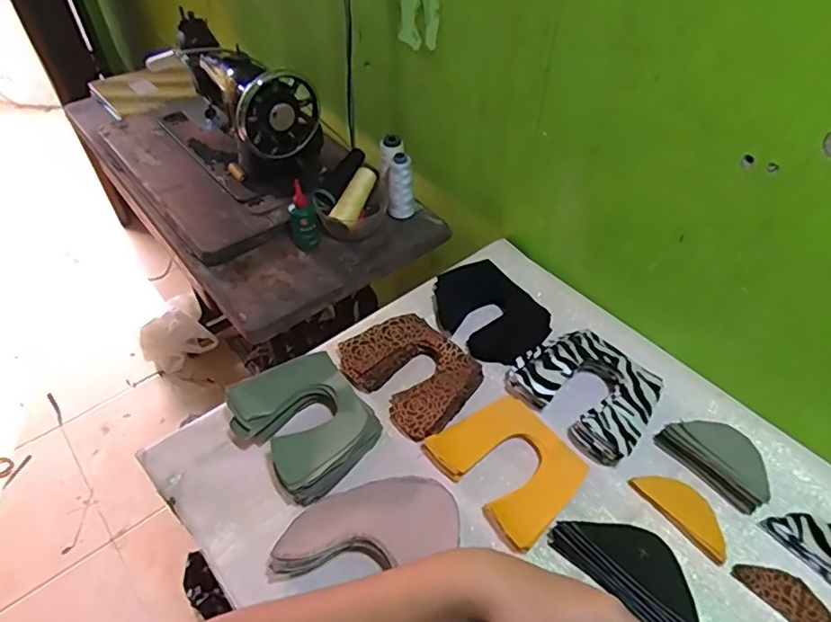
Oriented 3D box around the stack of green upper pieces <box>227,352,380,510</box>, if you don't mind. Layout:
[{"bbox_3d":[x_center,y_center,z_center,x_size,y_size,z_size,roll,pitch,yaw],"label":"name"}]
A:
[{"bbox_3d":[-0.128,0.131,0.658,0.166,0.054,0.136,36,57,28],"label":"stack of green upper pieces"}]

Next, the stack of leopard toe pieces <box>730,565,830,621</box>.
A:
[{"bbox_3d":[0.371,0.283,0.548,0.046,0.005,0.106,-34,56,-28],"label":"stack of leopard toe pieces"}]

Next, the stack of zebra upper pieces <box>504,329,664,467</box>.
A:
[{"bbox_3d":[0.210,0.090,0.686,0.169,0.046,0.139,34,56,27],"label":"stack of zebra upper pieces"}]

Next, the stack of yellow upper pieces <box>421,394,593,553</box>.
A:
[{"bbox_3d":[0.105,0.171,0.632,0.124,0.023,0.153,-31,55,-26],"label":"stack of yellow upper pieces"}]

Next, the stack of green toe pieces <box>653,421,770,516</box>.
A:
[{"bbox_3d":[0.340,0.161,0.628,0.055,0.036,0.117,-34,56,-27],"label":"stack of green toe pieces"}]

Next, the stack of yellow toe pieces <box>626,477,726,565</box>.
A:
[{"bbox_3d":[0.290,0.212,0.601,0.047,0.004,0.107,-30,54,-25],"label":"stack of yellow toe pieces"}]

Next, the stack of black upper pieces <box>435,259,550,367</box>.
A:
[{"bbox_3d":[0.105,0.001,0.783,0.122,0.036,0.179,-35,57,-28],"label":"stack of black upper pieces"}]

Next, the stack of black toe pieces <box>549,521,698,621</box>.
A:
[{"bbox_3d":[0.213,0.254,0.556,0.073,0.036,0.147,-34,56,-27],"label":"stack of black toe pieces"}]

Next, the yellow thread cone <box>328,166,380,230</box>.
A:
[{"bbox_3d":[-0.097,-0.190,0.919,0.039,0.041,0.121,19,64,16],"label":"yellow thread cone"}]

